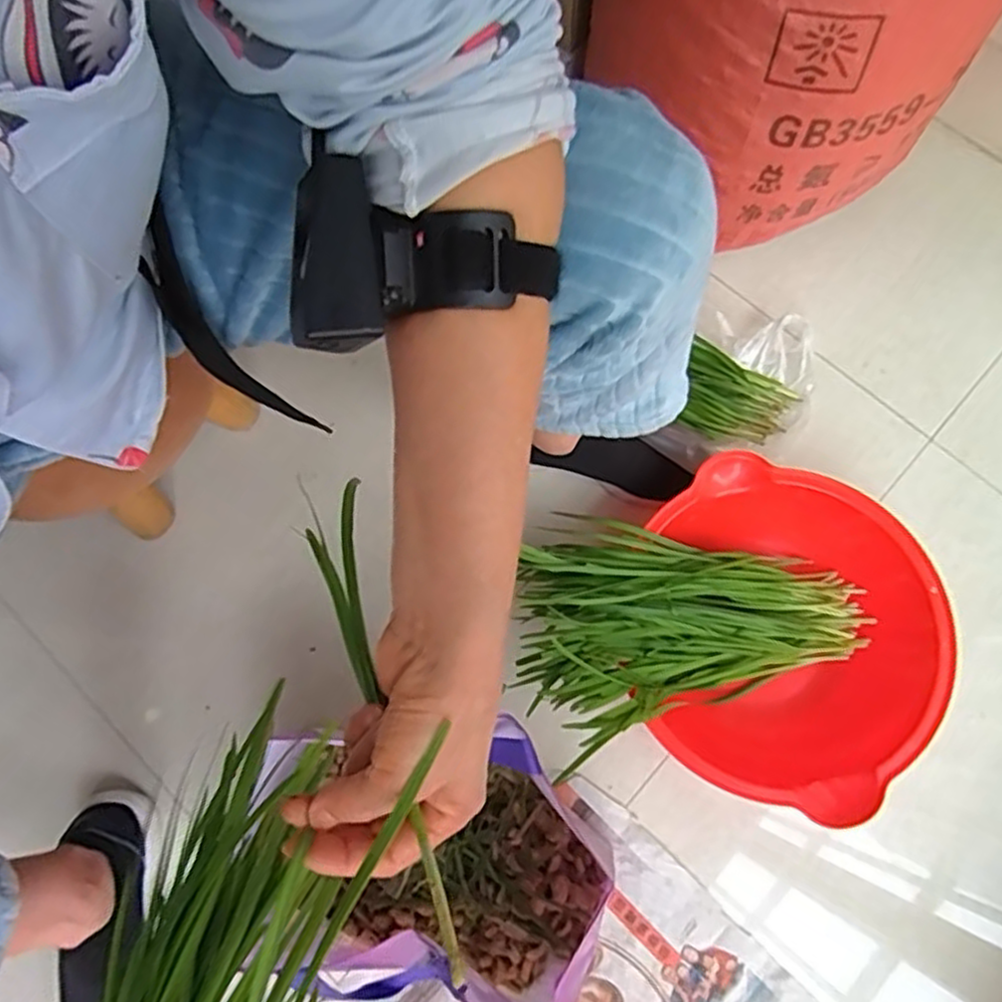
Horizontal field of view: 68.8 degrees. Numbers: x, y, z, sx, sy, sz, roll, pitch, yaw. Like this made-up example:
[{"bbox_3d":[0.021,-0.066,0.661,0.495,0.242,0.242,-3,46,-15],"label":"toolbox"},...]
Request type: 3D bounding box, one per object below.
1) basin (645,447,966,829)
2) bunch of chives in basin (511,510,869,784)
[{"bbox_3d":[0.259,0.128,0.692,0.267,0.097,0.284,0,75,1],"label":"basin"},{"bbox_3d":[0.180,0.111,0.673,0.338,0.050,0.190,1,72,-21],"label":"bunch of chives in basin"}]

